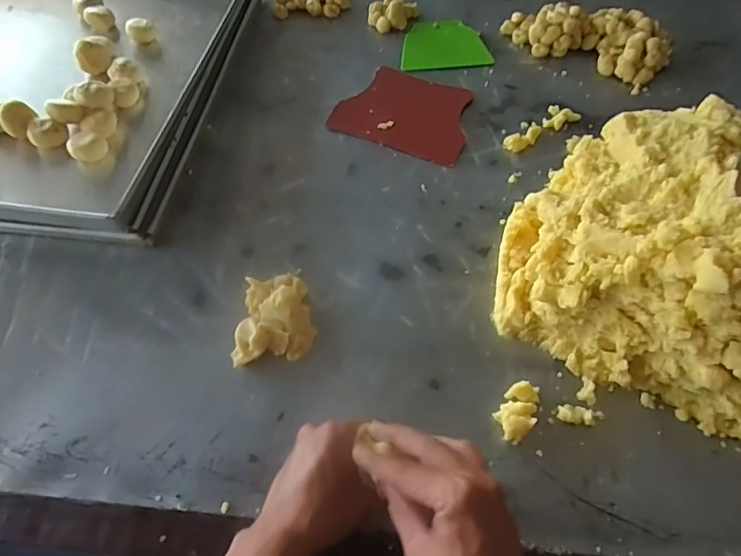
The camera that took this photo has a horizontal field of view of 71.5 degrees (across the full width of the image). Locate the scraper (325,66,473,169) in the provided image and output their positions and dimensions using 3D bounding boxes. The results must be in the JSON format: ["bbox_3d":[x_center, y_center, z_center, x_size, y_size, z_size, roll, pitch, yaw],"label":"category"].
[{"bbox_3d":[0.049,-0.217,0.671,0.170,0.004,0.136,22,63,13],"label":"scraper"}]

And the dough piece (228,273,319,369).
[{"bbox_3d":[-0.096,0.036,0.502,0.074,0.030,0.087,-6,58,-2],"label":"dough piece"}]

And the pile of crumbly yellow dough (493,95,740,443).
[{"bbox_3d":[0.266,-0.026,0.457,0.272,0.146,0.257,15,59,11],"label":"pile of crumbly yellow dough"}]

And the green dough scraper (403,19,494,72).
[{"bbox_3d":[0.106,-0.338,0.744,0.122,0.006,0.102,-3,58,0],"label":"green dough scraper"}]

